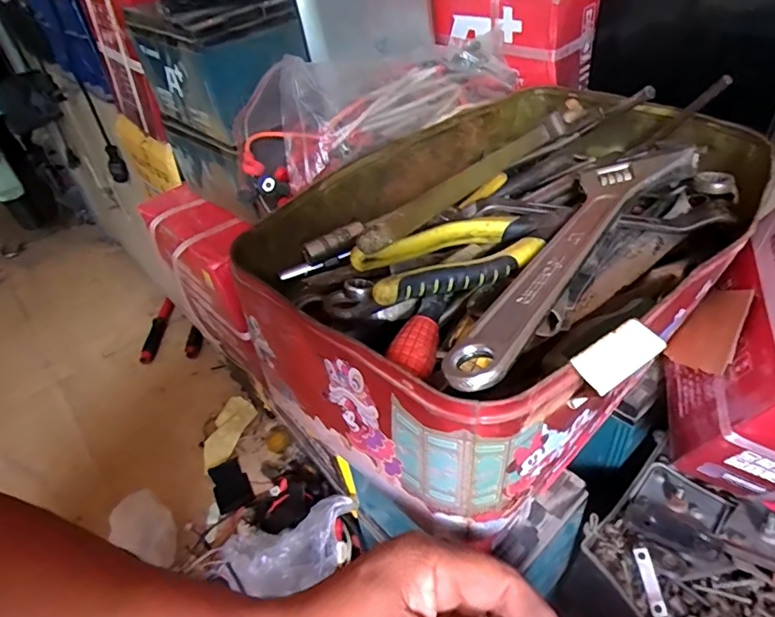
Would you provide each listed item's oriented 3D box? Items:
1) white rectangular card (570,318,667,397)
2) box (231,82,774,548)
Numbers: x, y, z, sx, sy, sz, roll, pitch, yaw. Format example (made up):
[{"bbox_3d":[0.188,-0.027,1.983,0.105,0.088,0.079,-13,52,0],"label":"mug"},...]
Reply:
[{"bbox_3d":[0.113,0.023,0.251,0.049,0.004,0.022,-29,74,-22],"label":"white rectangular card"},{"bbox_3d":[0.091,-0.057,0.406,0.279,0.121,0.400,24,49,32],"label":"box"}]

